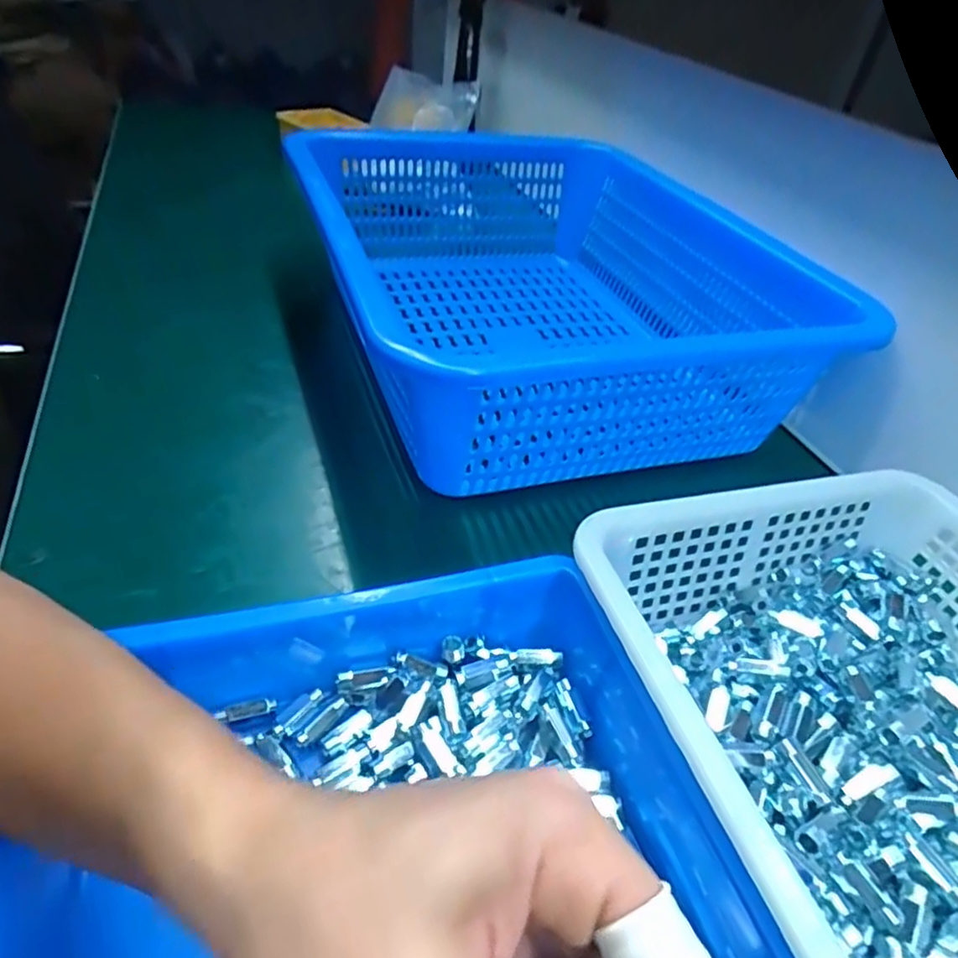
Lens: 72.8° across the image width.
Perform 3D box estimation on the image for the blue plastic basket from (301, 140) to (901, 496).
[{"bbox_3d":[0.054,-0.171,0.573,0.359,0.128,0.437,-8,43,-18],"label":"blue plastic basket"}]

